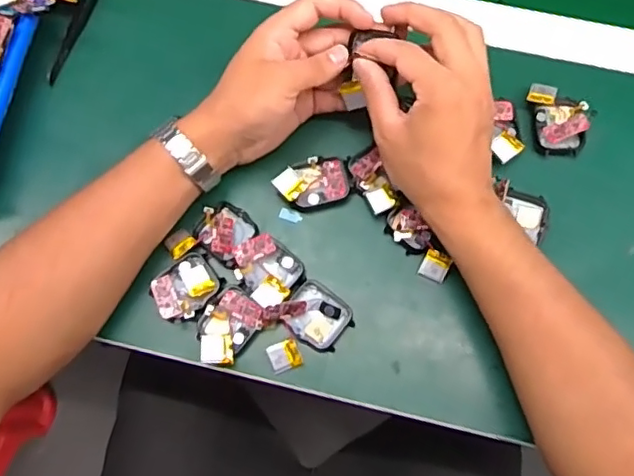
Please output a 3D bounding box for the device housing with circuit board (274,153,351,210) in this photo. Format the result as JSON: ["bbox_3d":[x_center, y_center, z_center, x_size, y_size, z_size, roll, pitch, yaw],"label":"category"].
[{"bbox_3d":[-0.004,-0.041,0.443,0.053,0.017,0.036,-18,74,-4],"label":"device housing with circuit board"}]

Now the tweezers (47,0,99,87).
[{"bbox_3d":[-0.198,-0.179,0.490,0.013,0.013,0.116,15,74,5],"label":"tweezers"}]

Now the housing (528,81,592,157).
[{"bbox_3d":[0.184,-0.092,0.449,0.039,0.019,0.054,-2,73,0],"label":"housing"}]

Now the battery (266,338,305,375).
[{"bbox_3d":[-0.023,0.082,0.411,0.022,0.004,0.019,-24,75,-6],"label":"battery"}]

